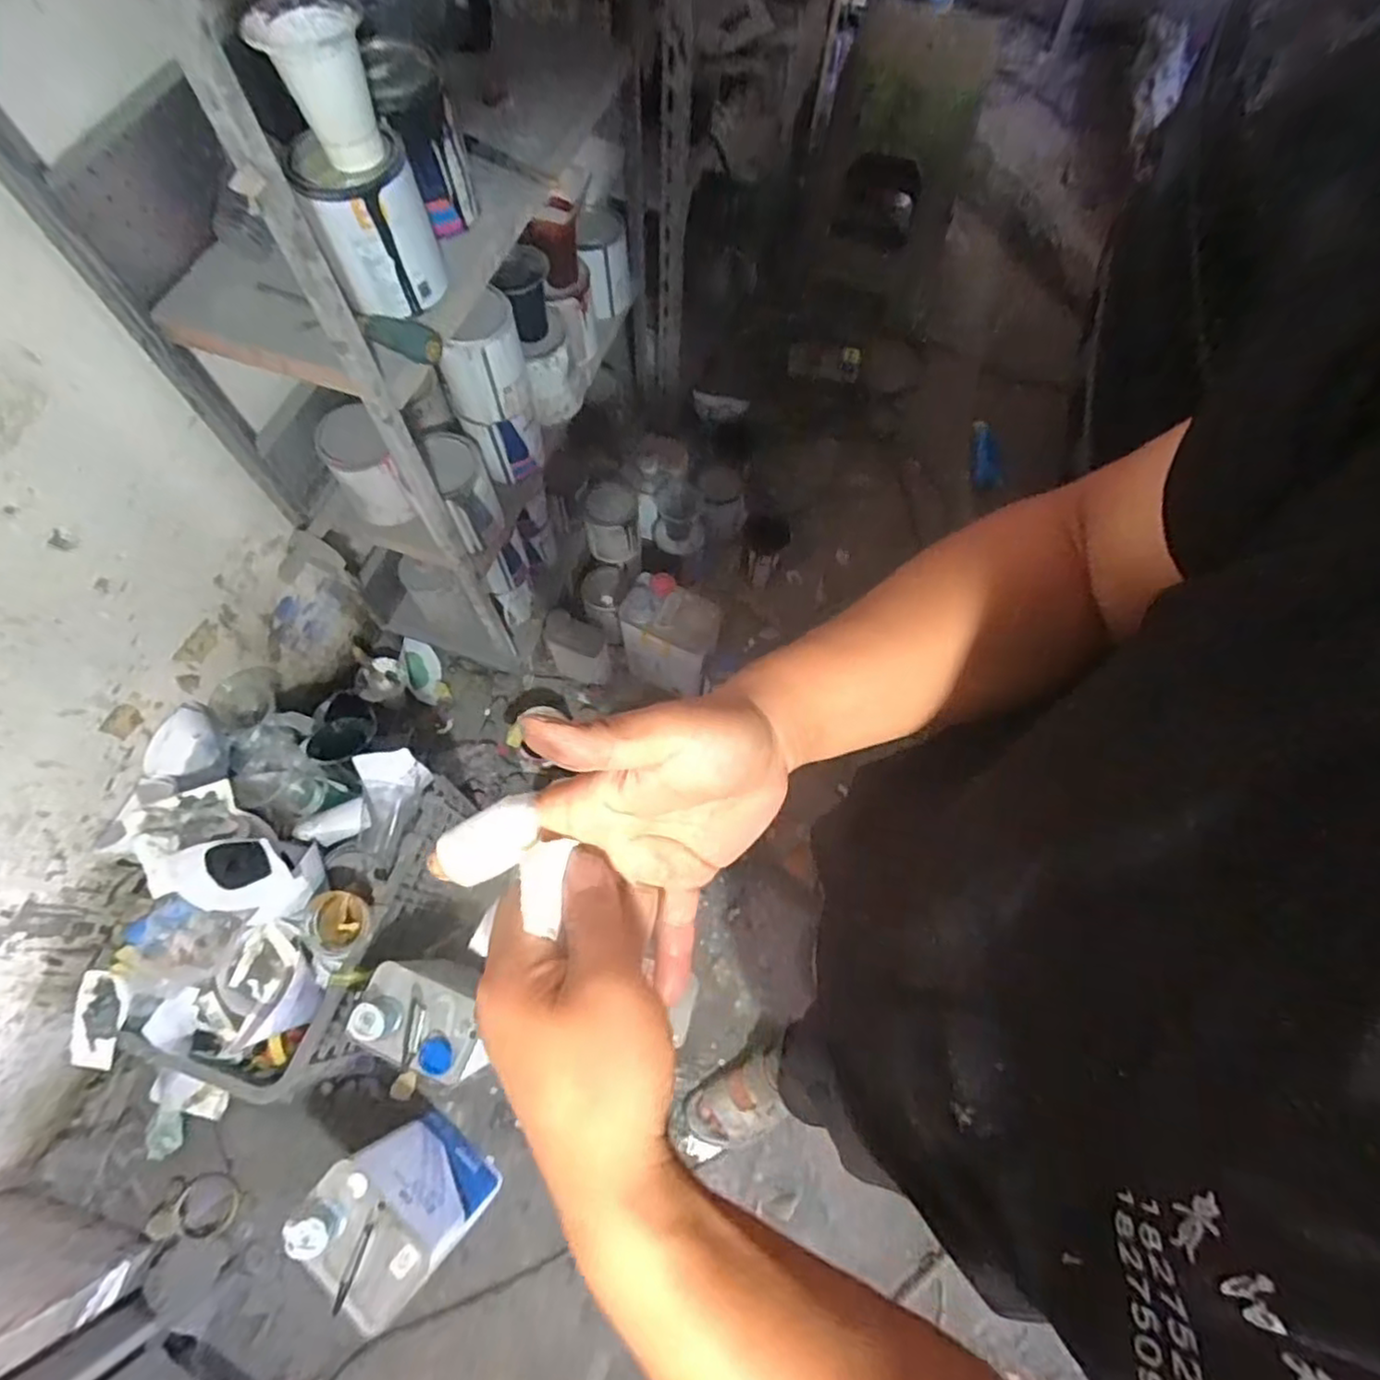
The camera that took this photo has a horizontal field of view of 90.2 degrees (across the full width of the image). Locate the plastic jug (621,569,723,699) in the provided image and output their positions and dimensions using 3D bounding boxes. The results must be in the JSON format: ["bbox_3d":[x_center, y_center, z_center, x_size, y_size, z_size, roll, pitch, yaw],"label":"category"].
[{"bbox_3d":[-0.032,-0.108,1.318,0.160,0.244,0.116,19,69,6],"label":"plastic jug"}]

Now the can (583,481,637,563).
[{"bbox_3d":[-0.158,-0.334,1.377,0.097,0.138,0.093,1,68,-1],"label":"can"}]

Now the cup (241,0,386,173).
[{"bbox_3d":[-0.302,-0.504,0.570,0.083,0.095,0.083,-17,69,-8],"label":"cup"}]

